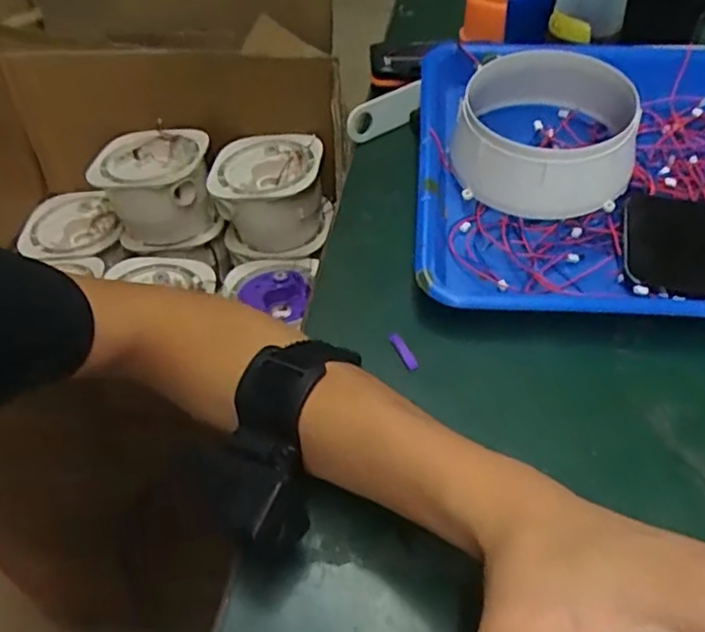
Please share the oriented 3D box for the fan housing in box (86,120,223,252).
[{"bbox_3d":[-0.266,-0.176,0.875,0.151,0.101,0.142,-10,49,-10],"label":"fan housing in box"}]

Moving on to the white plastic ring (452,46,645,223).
[{"bbox_3d":[0.137,-0.136,0.457,0.118,0.063,0.134,14,49,11],"label":"white plastic ring"}]

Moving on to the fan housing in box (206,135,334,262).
[{"bbox_3d":[-0.114,-0.166,0.878,0.147,0.114,0.142,-6,48,-6],"label":"fan housing in box"}]

